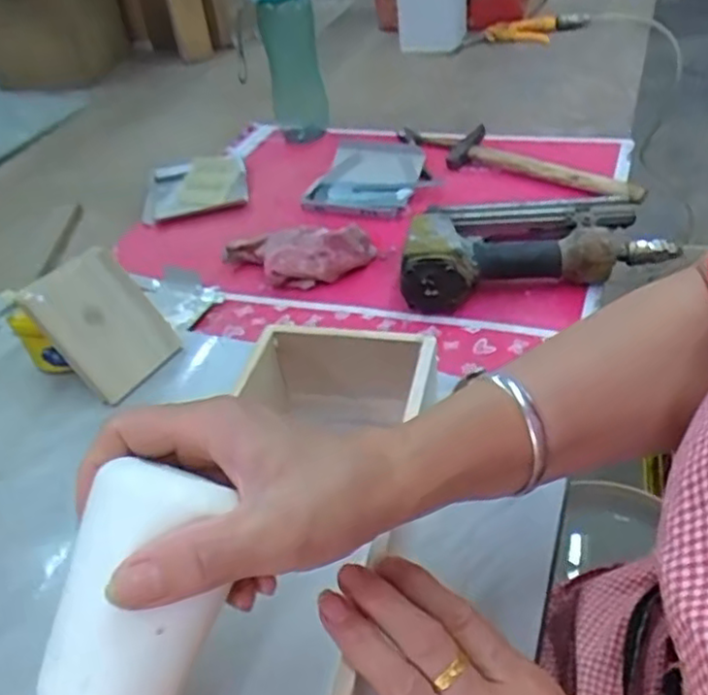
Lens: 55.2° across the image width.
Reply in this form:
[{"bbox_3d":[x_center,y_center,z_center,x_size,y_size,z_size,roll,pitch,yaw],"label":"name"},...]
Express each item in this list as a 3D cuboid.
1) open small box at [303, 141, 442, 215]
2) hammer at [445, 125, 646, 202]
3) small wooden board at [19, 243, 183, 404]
[{"bbox_3d":[0.026,-0.222,0.871,0.153,0.026,0.160,5,41,15],"label":"open small box"},{"bbox_3d":[0.230,-0.213,0.815,0.082,0.034,0.250,-35,46,-29],"label":"hammer"},{"bbox_3d":[-0.216,-0.023,0.590,0.088,0.117,0.021,-43,20,-29],"label":"small wooden board"}]

